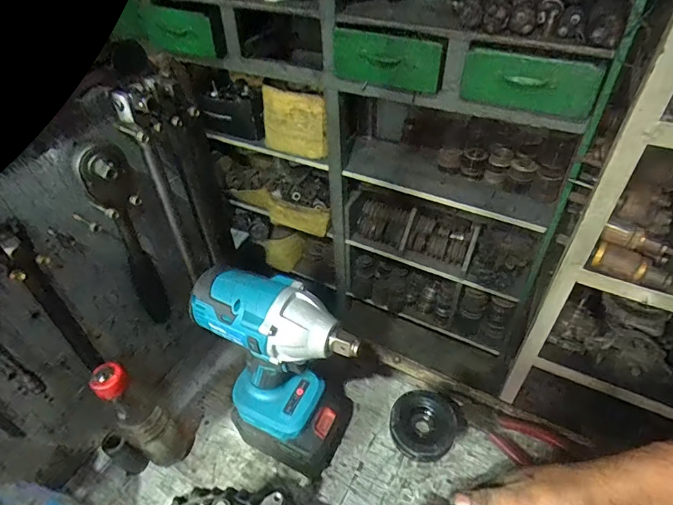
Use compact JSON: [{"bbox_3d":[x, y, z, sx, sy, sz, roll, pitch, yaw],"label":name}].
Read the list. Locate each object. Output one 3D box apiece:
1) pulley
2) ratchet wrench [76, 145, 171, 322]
[{"bbox_3d":[0.111,0.217,0.543,0.078,0.030,0.085,-2,44,2],"label":"pulley"},{"bbox_3d":[-0.214,-0.003,0.462,0.047,0.245,0.036,-28,49,-24],"label":"ratchet wrench"}]

